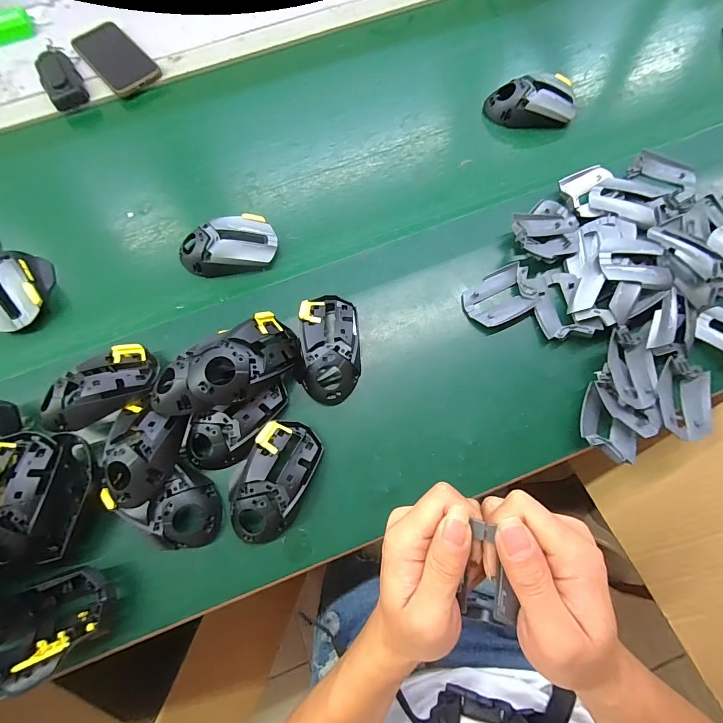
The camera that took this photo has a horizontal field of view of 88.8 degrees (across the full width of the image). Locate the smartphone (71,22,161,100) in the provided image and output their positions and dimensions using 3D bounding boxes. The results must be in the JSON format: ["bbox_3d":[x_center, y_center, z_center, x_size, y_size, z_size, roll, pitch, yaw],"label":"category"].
[{"bbox_3d":[-0.379,-0.470,0.570,0.077,0.015,0.148,-40,74,-10],"label":"smartphone"}]

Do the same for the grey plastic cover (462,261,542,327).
[{"bbox_3d":[0.157,-0.074,0.420,0.079,0.020,0.059,-26,73,-6],"label":"grey plastic cover"}]

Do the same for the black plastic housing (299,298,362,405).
[{"bbox_3d":[-0.033,-0.016,0.398,0.061,0.033,0.118,-2,72,1],"label":"black plastic housing"}]

